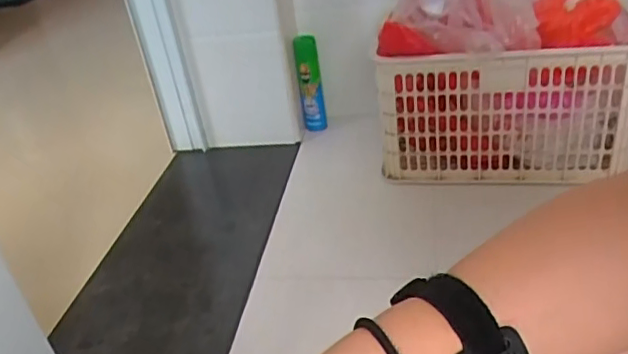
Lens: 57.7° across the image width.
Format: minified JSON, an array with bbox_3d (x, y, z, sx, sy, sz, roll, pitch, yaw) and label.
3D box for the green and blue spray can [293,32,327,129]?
[{"bbox_3d":[-0.009,-0.216,1.312,0.055,0.221,0.060,-8,32,-1],"label":"green and blue spray can"}]

